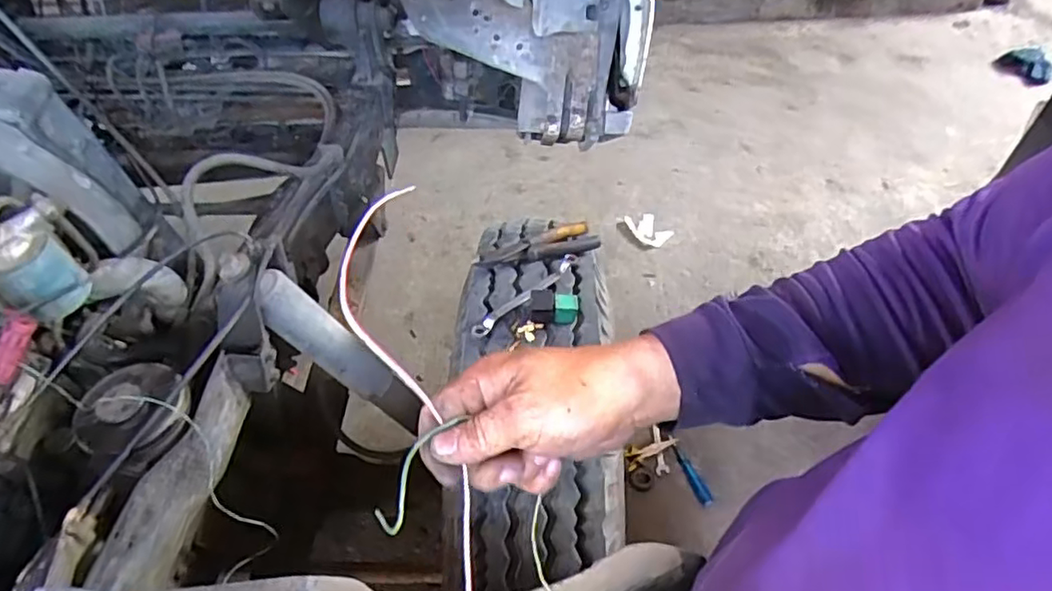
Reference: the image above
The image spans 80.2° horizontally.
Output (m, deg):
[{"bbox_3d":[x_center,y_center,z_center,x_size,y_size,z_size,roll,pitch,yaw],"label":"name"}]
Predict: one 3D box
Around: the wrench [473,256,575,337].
[{"bbox_3d":[0.003,-0.001,0.737,0.160,0.020,0.023,-36,57,-25],"label":"wrench"}]

